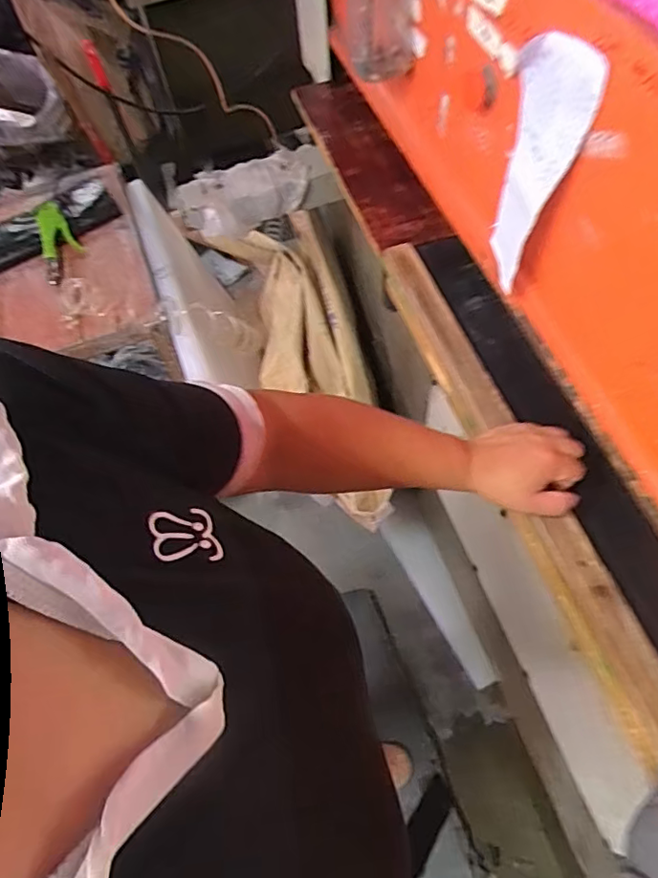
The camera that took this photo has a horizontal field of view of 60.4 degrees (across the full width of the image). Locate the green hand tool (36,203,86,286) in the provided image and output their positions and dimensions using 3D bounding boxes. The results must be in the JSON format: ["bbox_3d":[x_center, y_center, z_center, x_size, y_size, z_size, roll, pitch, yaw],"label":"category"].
[{"bbox_3d":[-0.586,-0.421,1.230,0.080,0.043,0.247,-20,62,-14],"label":"green hand tool"}]

